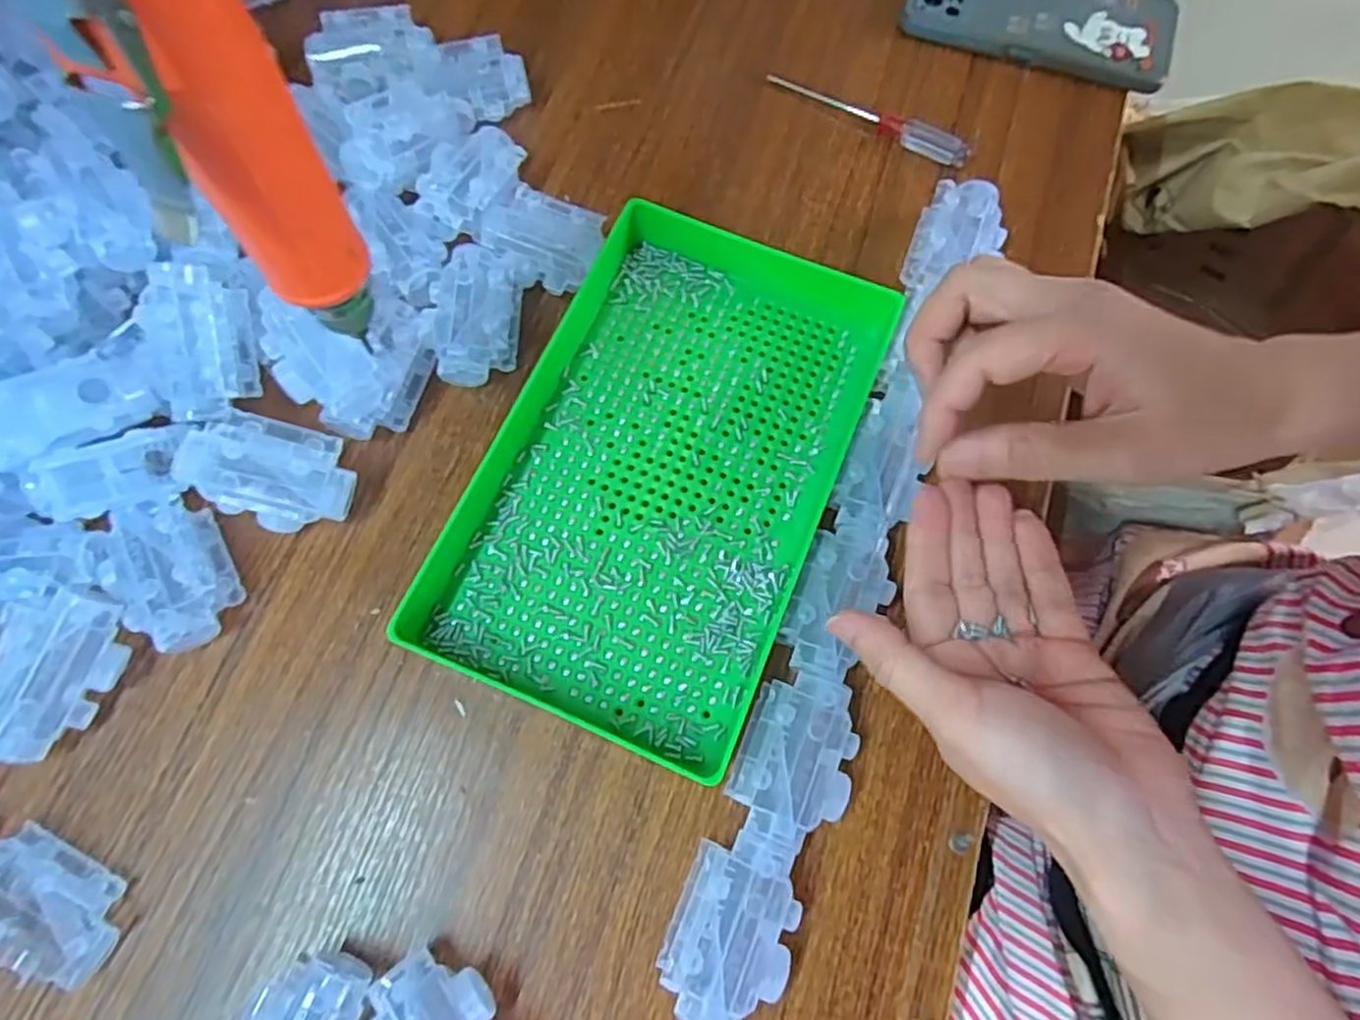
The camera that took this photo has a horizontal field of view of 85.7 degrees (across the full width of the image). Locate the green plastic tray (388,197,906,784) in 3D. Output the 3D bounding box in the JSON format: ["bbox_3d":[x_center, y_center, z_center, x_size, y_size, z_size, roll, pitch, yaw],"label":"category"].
[{"bbox_3d":[-0.009,-0.021,0.348,0.160,0.033,0.248,23,72,5],"label":"green plastic tray"}]

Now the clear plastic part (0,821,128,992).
[{"bbox_3d":[-0.255,0.159,0.293,0.068,0.016,0.043,27,72,7],"label":"clear plastic part"}]

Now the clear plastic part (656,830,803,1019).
[{"bbox_3d":[0.022,0.165,0.289,0.046,0.028,0.067,22,72,5],"label":"clear plastic part"}]

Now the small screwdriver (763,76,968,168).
[{"bbox_3d":[0.113,-0.237,0.438,0.128,0.015,0.012,32,73,8],"label":"small screwdriver"}]

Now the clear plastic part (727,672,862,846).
[{"bbox_3d":[0.050,0.105,0.311,0.047,0.027,0.066,22,72,5],"label":"clear plastic part"}]

